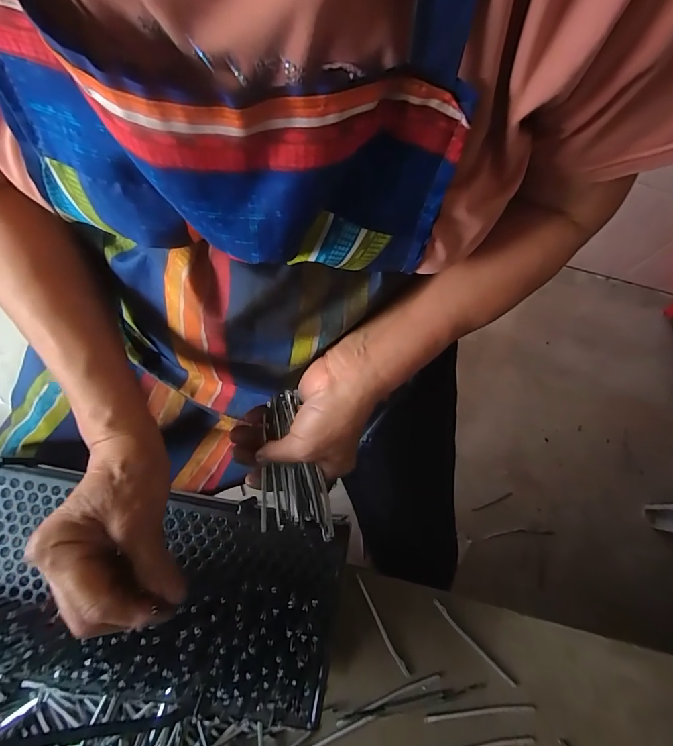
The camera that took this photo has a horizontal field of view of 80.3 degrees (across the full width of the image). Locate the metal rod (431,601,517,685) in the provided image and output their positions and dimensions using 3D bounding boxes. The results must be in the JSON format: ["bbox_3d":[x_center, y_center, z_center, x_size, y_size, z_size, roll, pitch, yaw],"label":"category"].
[{"bbox_3d":[0.138,0.271,0.400,0.007,0.004,0.104,-43,80,-12],"label":"metal rod"}]

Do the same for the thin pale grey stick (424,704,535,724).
[{"bbox_3d":[0.139,0.329,0.384,0.106,0.004,0.007,-4,75,-3],"label":"thin pale grey stick"}]

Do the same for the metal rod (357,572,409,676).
[{"bbox_3d":[0.045,0.255,0.402,0.007,0.004,0.102,-27,77,-9],"label":"metal rod"}]

